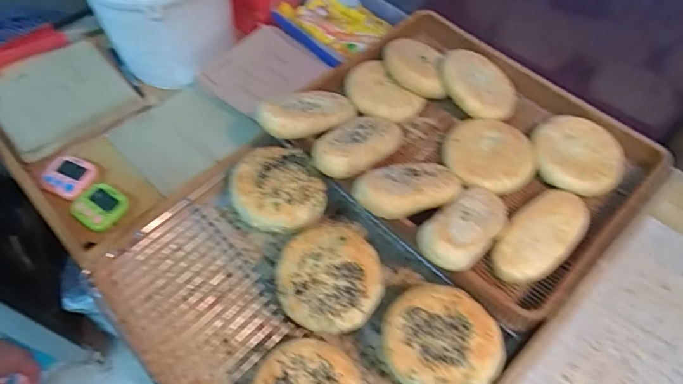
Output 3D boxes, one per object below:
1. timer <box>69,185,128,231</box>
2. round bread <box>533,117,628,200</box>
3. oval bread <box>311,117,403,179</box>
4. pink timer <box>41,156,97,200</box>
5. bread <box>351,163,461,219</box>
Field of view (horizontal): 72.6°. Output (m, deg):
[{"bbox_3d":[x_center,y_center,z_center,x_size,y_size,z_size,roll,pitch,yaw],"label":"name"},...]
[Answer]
[{"bbox_3d":[-0.321,0.018,0.617,0.065,0.014,0.059,26,60,15],"label":"timer"},{"bbox_3d":[0.301,-0.050,0.586,0.115,0.024,0.109,0,57,0],"label":"round bread"},{"bbox_3d":[0.027,-0.061,0.563,0.061,0.027,0.132,40,50,21],"label":"oval bread"},{"bbox_3d":[-0.376,-0.022,0.641,0.067,0.012,0.058,15,58,9],"label":"pink timer"},{"bbox_3d":[0.080,-0.006,0.524,0.139,0.024,0.061,-13,58,-29],"label":"bread"}]

